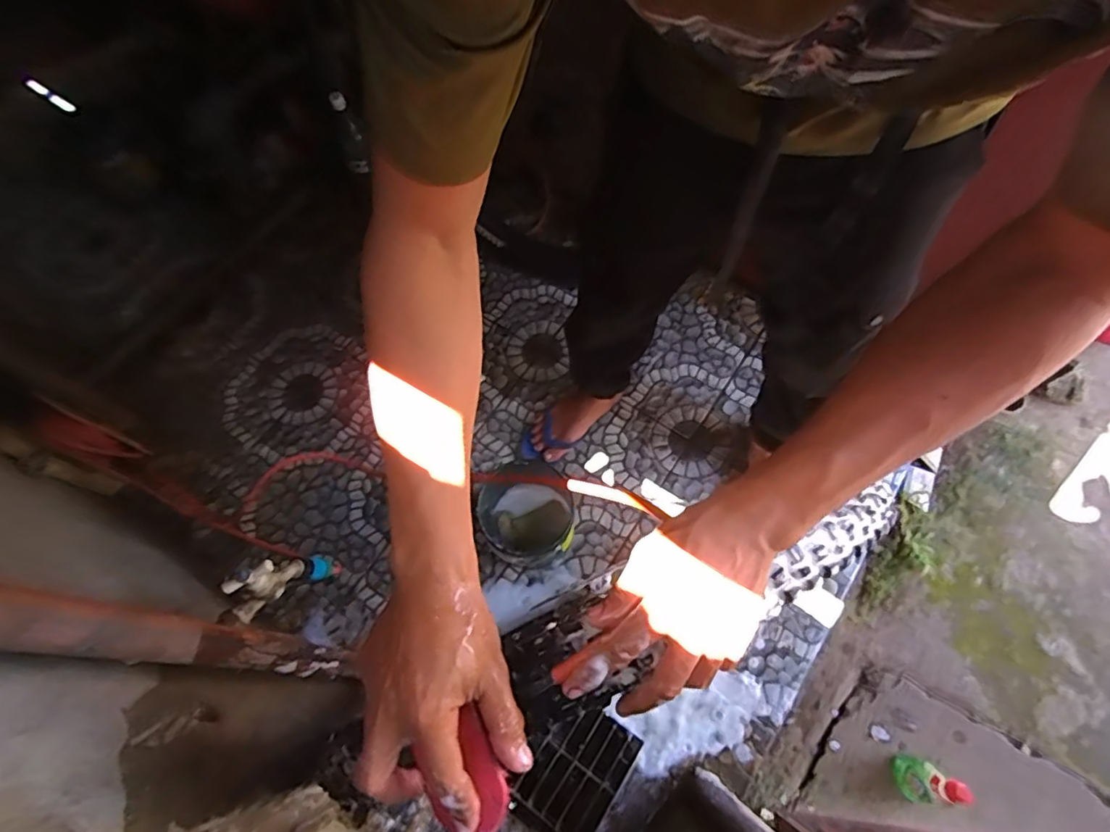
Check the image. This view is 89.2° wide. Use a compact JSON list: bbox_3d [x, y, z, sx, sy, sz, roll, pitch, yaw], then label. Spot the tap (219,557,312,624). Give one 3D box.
[{"bbox_3d":[-0.375,0.218,0.724,0.026,0.106,0.096,39,73,17],"label":"tap"}]

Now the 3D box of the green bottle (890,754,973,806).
[{"bbox_3d":[0.597,0.589,0.900,0.039,0.156,0.064,16,69,9],"label":"green bottle"}]

